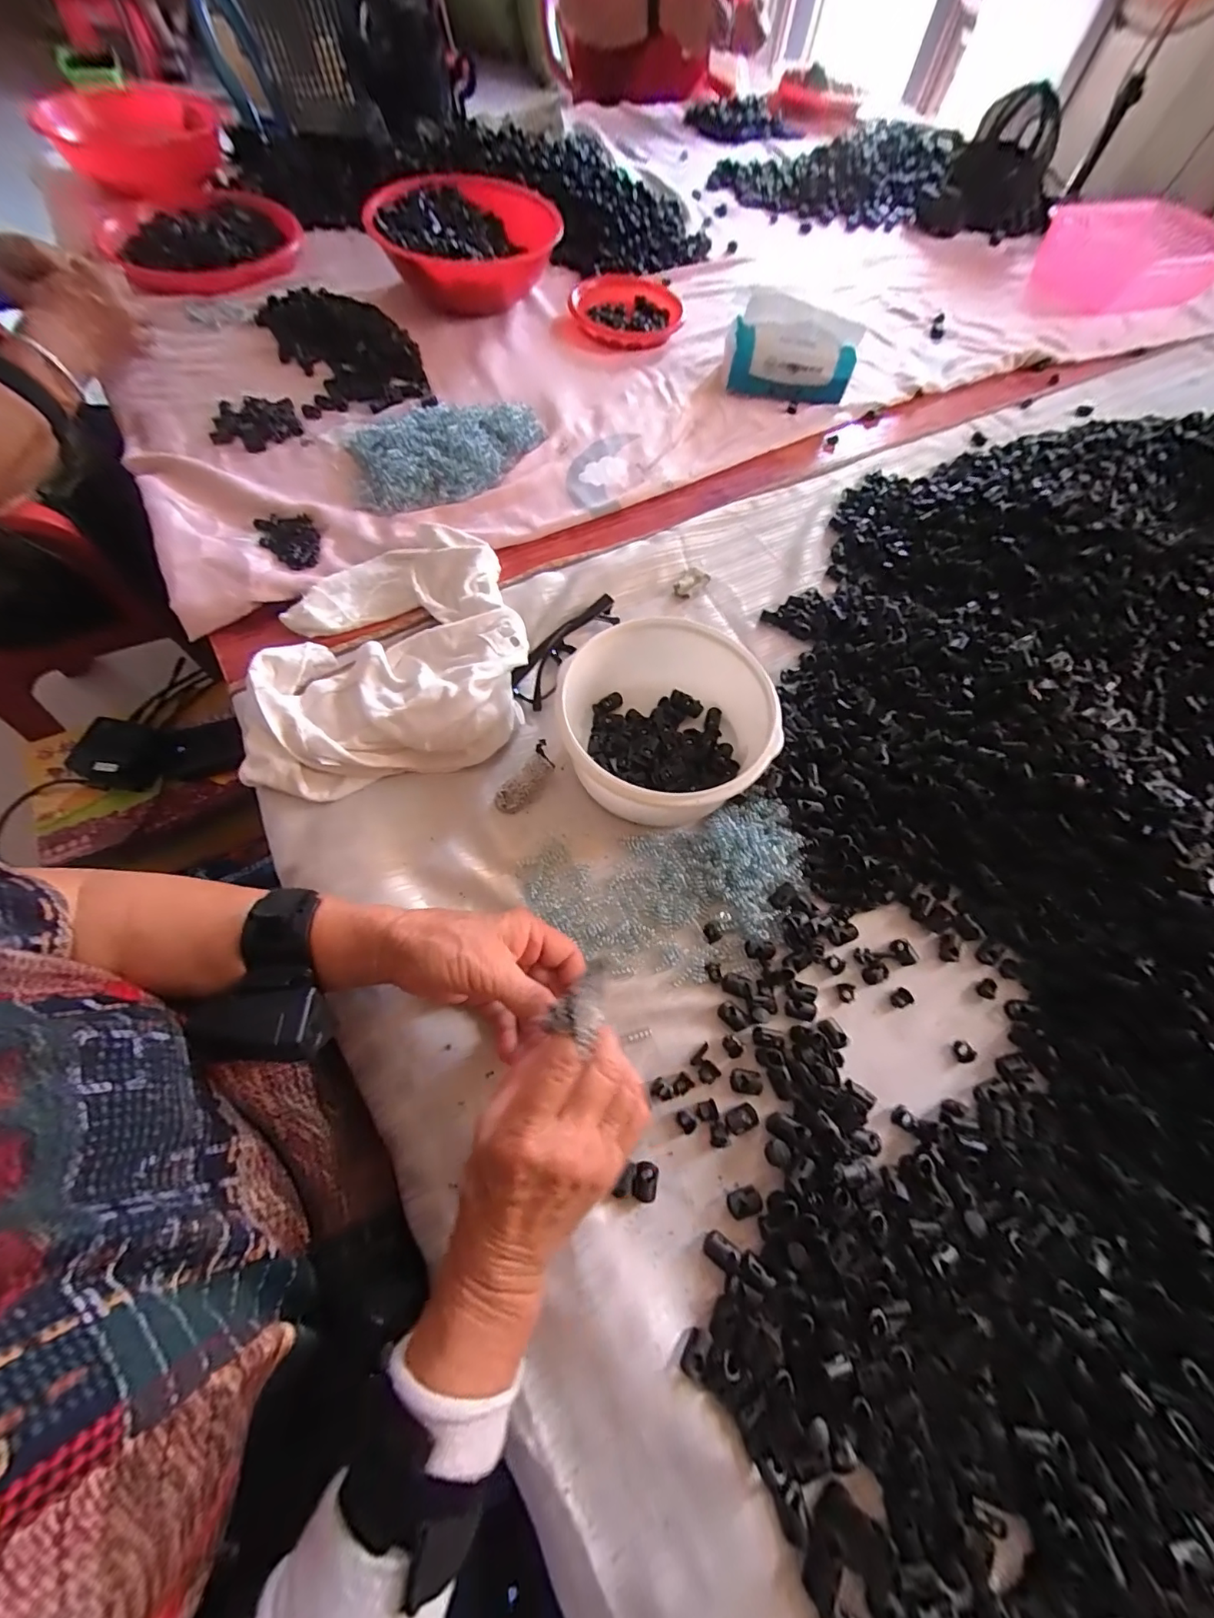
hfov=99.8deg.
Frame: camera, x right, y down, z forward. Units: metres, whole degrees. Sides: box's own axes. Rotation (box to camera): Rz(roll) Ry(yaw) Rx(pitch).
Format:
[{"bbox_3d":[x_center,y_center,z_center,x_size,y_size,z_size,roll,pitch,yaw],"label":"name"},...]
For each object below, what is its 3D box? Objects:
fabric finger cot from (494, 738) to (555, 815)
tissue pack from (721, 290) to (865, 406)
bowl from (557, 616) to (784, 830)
[{"bbox_3d":[-0.064,-0.023,0.413,0.023,0.014,0.064,33,79,13],"label":"fabric finger cot"},{"bbox_3d":[0.234,-0.582,0.653,0.162,0.069,0.085,19,65,4],"label":"tissue pack"},{"bbox_3d":[0.042,-0.058,0.398,0.160,0.074,0.143,27,64,10],"label":"bowl"}]

